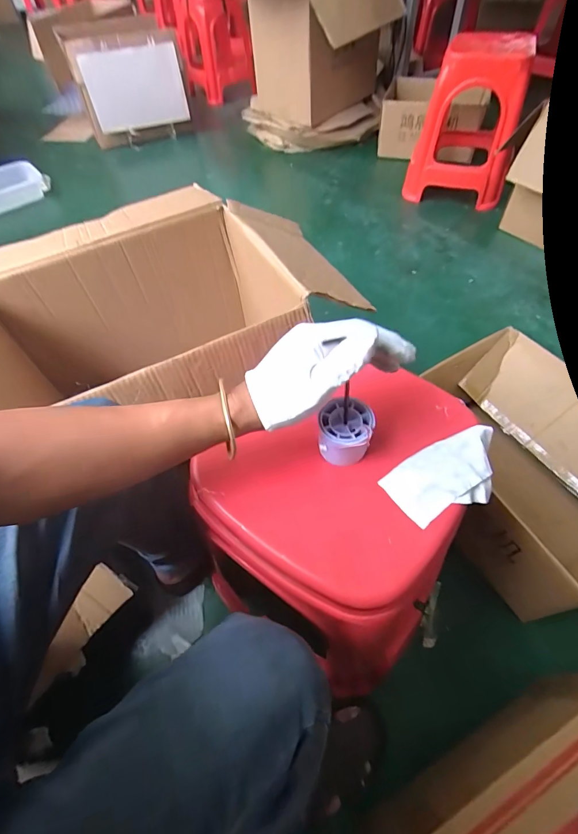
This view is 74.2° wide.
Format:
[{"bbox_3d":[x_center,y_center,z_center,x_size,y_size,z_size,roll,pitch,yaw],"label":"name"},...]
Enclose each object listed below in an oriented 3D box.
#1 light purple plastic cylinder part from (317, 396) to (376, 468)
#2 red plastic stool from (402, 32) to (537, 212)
[{"bbox_3d":[0.057,0.018,0.389,0.051,0.052,0.051,-2,55,2],"label":"light purple plastic cylinder part"},{"bbox_3d":[0.632,-1.061,1.374,0.326,0.460,0.352,8,56,9],"label":"red plastic stool"}]

